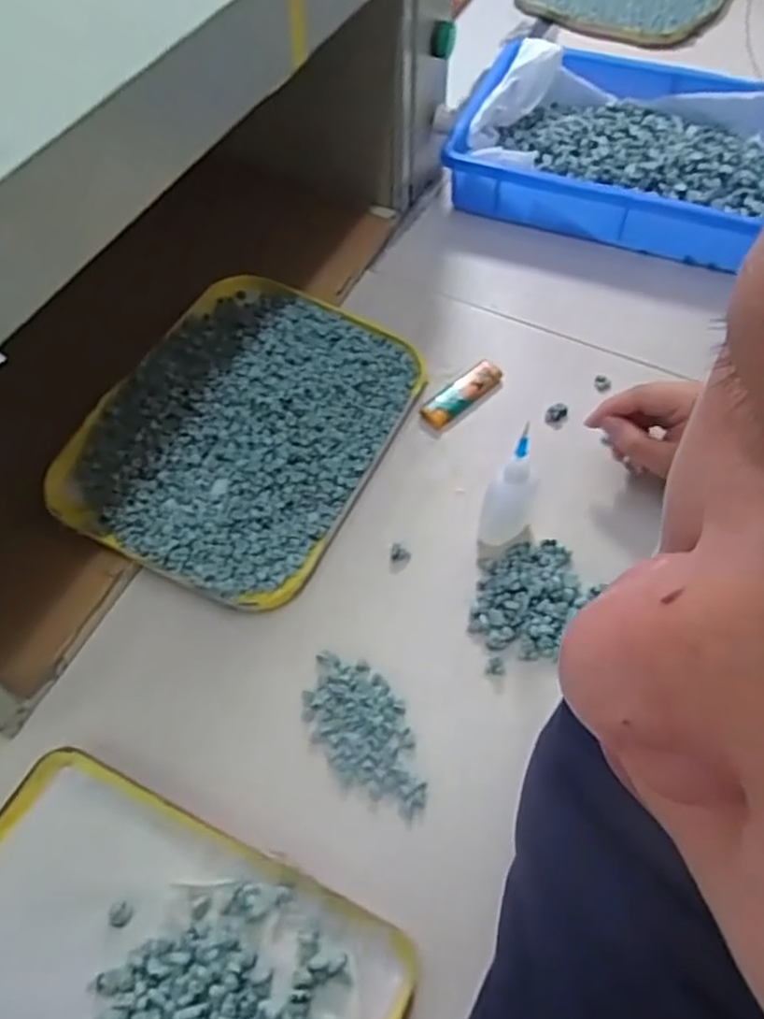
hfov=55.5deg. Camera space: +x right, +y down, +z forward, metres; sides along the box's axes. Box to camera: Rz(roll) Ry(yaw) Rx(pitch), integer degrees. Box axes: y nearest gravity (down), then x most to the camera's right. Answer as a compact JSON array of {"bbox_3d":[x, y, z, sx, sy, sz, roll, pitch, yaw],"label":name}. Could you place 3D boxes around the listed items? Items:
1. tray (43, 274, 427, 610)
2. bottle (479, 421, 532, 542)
[{"bbox_3d":[-0.102,-0.071,0.559,0.205,0.029,0.277,23,59,12],"label":"tray"},{"bbox_3d":[0.087,-0.012,0.491,0.028,0.102,0.042,22,58,11],"label":"bottle"}]

